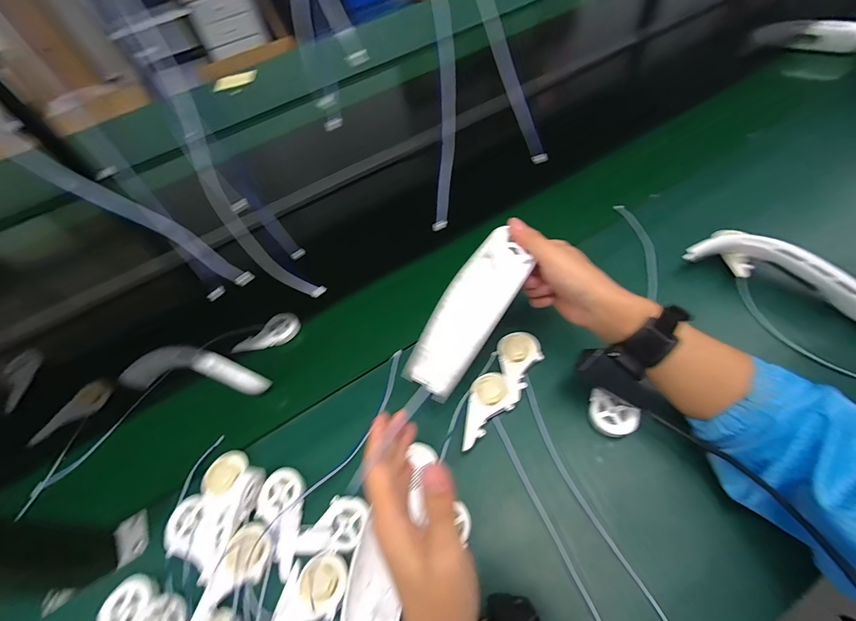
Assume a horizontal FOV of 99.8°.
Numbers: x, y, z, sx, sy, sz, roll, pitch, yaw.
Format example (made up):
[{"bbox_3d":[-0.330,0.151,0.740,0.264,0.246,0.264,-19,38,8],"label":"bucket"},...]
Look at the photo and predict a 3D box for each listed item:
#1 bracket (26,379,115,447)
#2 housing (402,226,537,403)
[{"bbox_3d":[-0.476,0.138,0.487,0.022,0.027,0.100,16,60,19],"label":"bracket"},{"bbox_3d":[0.044,0.002,0.361,0.059,0.039,0.176,30,83,24],"label":"housing"}]

